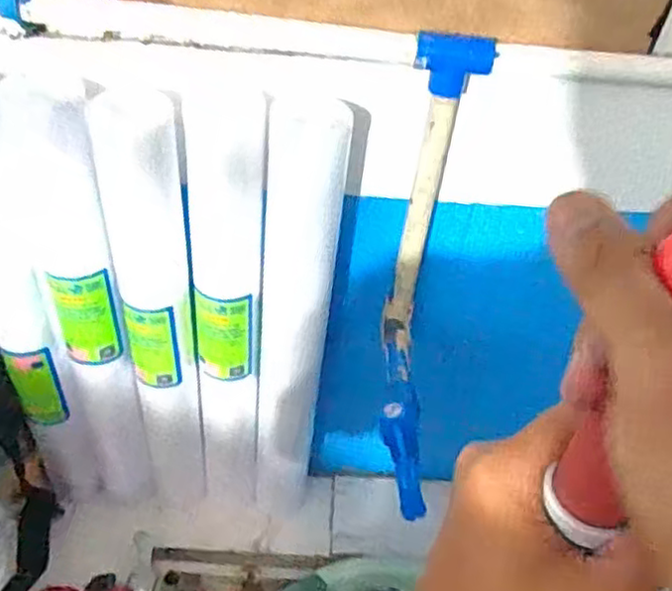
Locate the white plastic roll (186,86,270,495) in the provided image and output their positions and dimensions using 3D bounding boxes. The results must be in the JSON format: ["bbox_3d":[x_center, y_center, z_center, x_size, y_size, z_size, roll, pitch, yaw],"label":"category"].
[{"bbox_3d":[-0.102,0.039,0.662,0.066,0.496,0.059,2,43,-4],"label":"white plastic roll"}]

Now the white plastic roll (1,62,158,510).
[{"bbox_3d":[-0.229,0.033,0.653,0.070,0.488,0.065,3,43,-3],"label":"white plastic roll"}]

